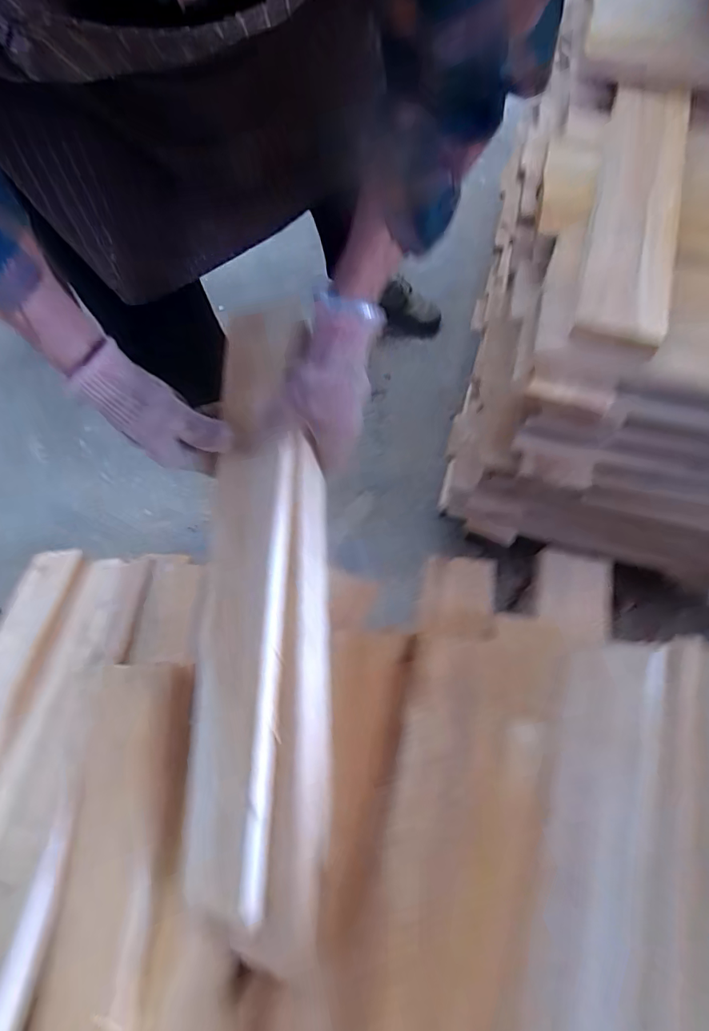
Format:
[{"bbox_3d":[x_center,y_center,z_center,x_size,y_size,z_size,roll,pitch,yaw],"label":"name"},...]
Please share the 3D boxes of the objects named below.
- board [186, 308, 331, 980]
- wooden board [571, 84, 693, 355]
[{"bbox_3d":[-0.082,0.093,0.425,0.117,0.039,0.536,1,87,6],"label":"board"},{"bbox_3d":[0.262,-0.292,0.453,0.076,0.015,0.331,15,69,6],"label":"wooden board"}]

